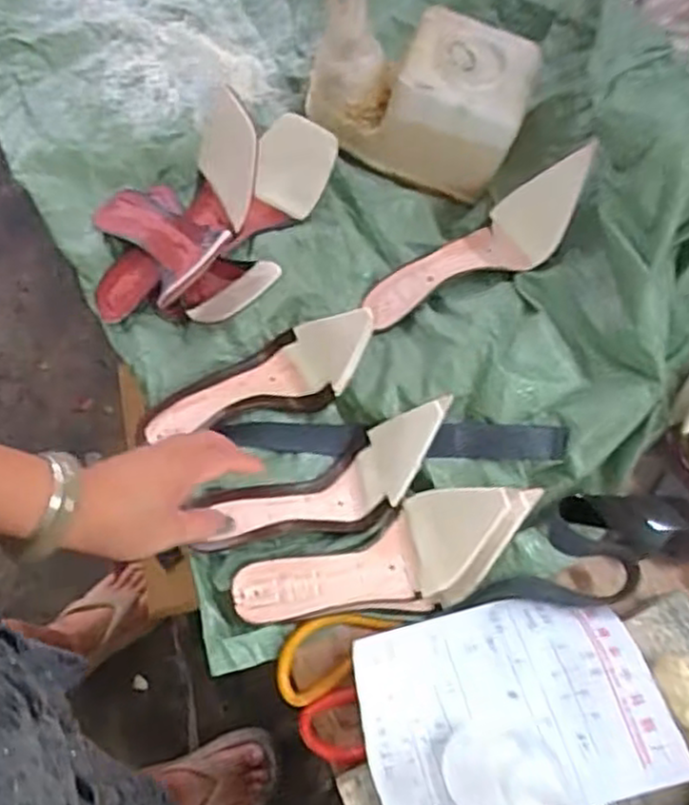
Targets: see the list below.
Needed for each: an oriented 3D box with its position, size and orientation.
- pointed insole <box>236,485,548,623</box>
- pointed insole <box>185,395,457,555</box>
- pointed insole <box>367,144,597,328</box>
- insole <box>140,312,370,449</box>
[{"bbox_3d":[0.029,0.124,0.559,0.237,0.065,0.078,-20,70,8],"label":"pointed insole"},{"bbox_3d":[-0.013,0.071,0.587,0.223,0.058,0.071,-25,71,6],"label":"pointed insole"},{"bbox_3d":[0.117,-0.140,0.643,0.228,0.071,0.072,-28,70,14],"label":"pointed insole"},{"bbox_3d":[-0.072,-0.022,0.620,0.214,0.056,0.068,-21,69,12],"label":"insole"}]

